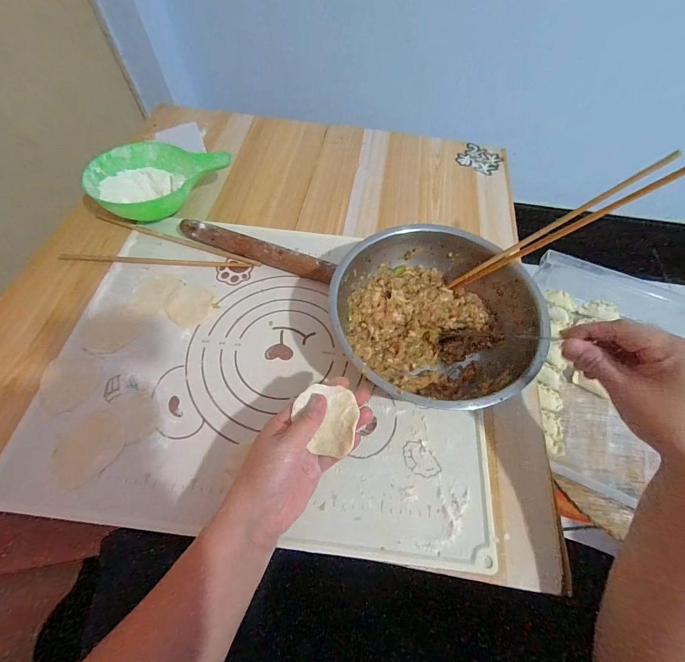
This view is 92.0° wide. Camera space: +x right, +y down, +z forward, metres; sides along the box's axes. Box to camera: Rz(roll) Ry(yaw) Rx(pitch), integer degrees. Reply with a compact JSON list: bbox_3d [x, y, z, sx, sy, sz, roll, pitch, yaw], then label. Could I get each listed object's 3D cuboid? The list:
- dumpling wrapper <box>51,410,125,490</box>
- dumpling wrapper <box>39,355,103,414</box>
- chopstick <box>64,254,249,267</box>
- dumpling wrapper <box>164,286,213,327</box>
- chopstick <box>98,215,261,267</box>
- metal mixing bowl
[{"bbox_3d":[-0.266,0.121,0.345,0.061,0.004,0.074,32,64,14],"label":"dumpling wrapper"},{"bbox_3d":[-0.310,0.057,0.378,0.064,0.004,0.069,-30,66,-18],"label":"dumpling wrapper"},{"bbox_3d":[-0.264,-0.100,0.469,0.260,0.004,0.012,3,61,-1],"label":"chopstick"},{"bbox_3d":[-0.201,-0.035,0.433,0.061,0.004,0.059,1,61,-2],"label":"dumpling wrapper"},{"bbox_3d":[-0.242,-0.134,0.482,0.257,0.010,0.010,17,62,7],"label":"chopstick"},{"bbox_3d":[0.098,-0.012,0.387,0.214,0.084,0.218,1,61,-2],"label":"metal mixing bowl"}]

